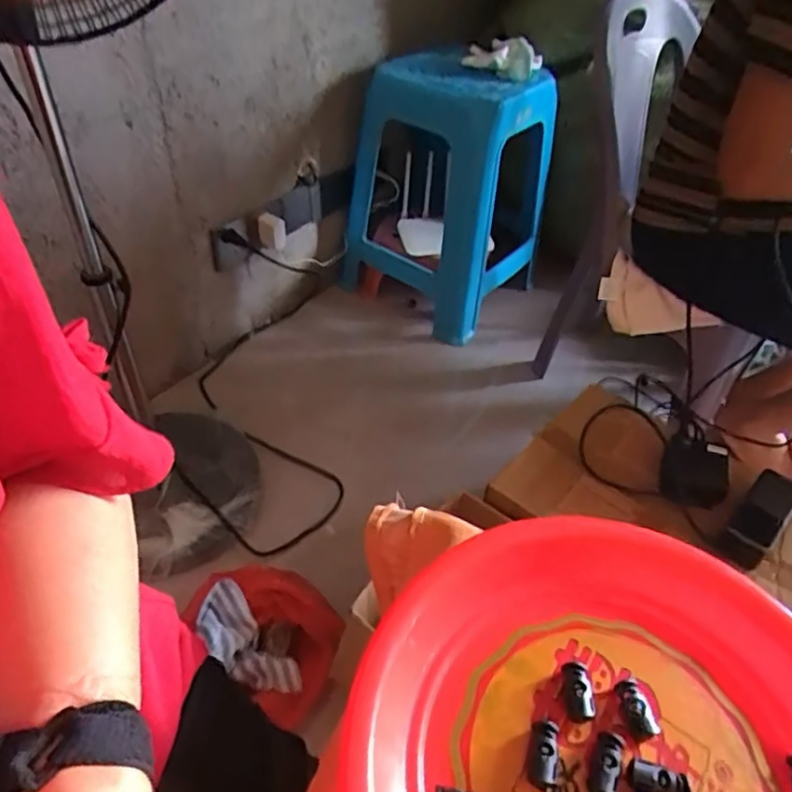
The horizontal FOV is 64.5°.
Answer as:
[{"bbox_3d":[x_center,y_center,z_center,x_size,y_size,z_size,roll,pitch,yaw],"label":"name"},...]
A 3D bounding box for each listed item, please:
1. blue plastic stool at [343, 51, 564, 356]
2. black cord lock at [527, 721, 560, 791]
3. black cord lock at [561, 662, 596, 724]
[{"bbox_3d":[0.121,-0.442,1.358,0.342,0.511,0.353,27,48,20],"label":"blue plastic stool"},{"bbox_3d":[0.071,0.172,0.300,0.015,0.010,0.027,11,45,5],"label":"black cord lock"},{"bbox_3d":[0.094,0.151,0.322,0.013,0.008,0.028,3,44,-3],"label":"black cord lock"}]

